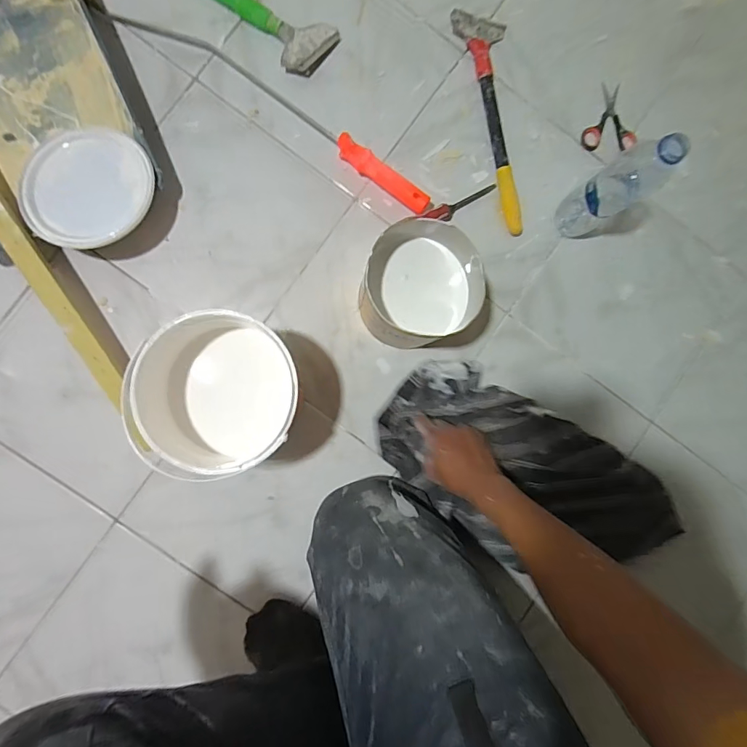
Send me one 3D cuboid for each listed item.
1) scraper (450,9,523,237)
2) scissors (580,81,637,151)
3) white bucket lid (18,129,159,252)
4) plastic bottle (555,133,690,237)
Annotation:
[{"bbox_3d":[0.198,-0.389,0.713,0.080,0.030,0.342,-12,89,-5],"label":"scraper"},{"bbox_3d":[0.380,-0.417,0.741,0.092,0.014,0.111,1,88,-5],"label":"scissors"},{"bbox_3d":[-0.392,-0.253,0.627,0.155,0.029,0.163,-2,97,-14],"label":"white bucket lid"},{"bbox_3d":[0.321,-0.248,0.620,0.055,0.232,0.061,-28,90,-5],"label":"plastic bottle"}]

